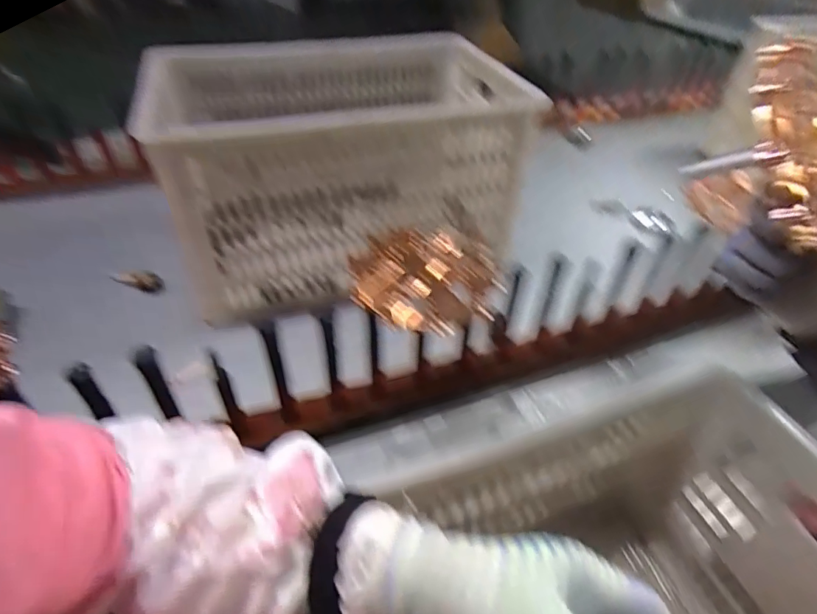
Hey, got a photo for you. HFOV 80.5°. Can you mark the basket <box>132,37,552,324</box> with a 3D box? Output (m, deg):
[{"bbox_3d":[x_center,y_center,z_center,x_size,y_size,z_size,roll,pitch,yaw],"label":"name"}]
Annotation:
[{"bbox_3d":[-0.083,-0.209,0.724,0.502,0.280,0.341,-13,46,-20],"label":"basket"}]

